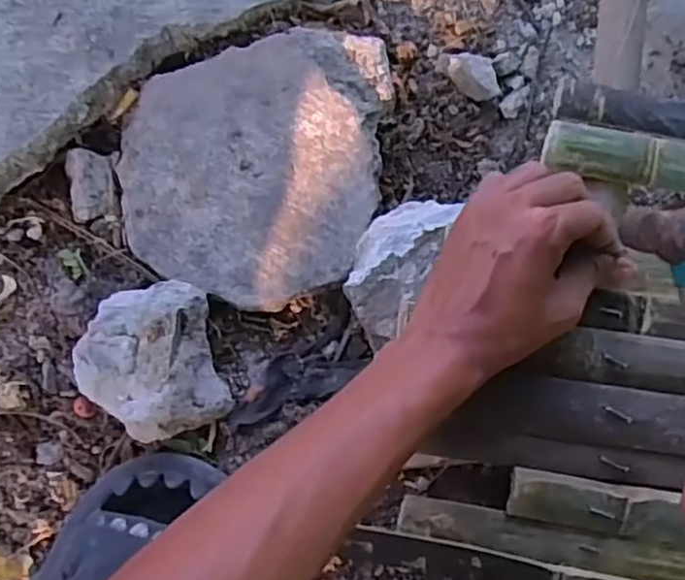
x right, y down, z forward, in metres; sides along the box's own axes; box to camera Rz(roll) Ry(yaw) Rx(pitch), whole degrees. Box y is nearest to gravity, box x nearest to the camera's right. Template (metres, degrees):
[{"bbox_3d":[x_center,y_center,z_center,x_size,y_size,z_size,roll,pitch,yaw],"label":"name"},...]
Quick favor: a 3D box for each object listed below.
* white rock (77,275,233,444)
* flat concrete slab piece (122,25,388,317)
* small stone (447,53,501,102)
[{"bbox_3d":[-0.130,0.048,0.466,0.083,0.046,0.100,-15,84,1],"label":"white rock"},{"bbox_3d":[-0.068,-0.096,0.504,0.188,0.027,0.205,7,85,4],"label":"flat concrete slab piece"},{"bbox_3d":[0.100,-0.163,0.528,0.030,0.016,0.040,-21,84,1],"label":"small stone"}]

